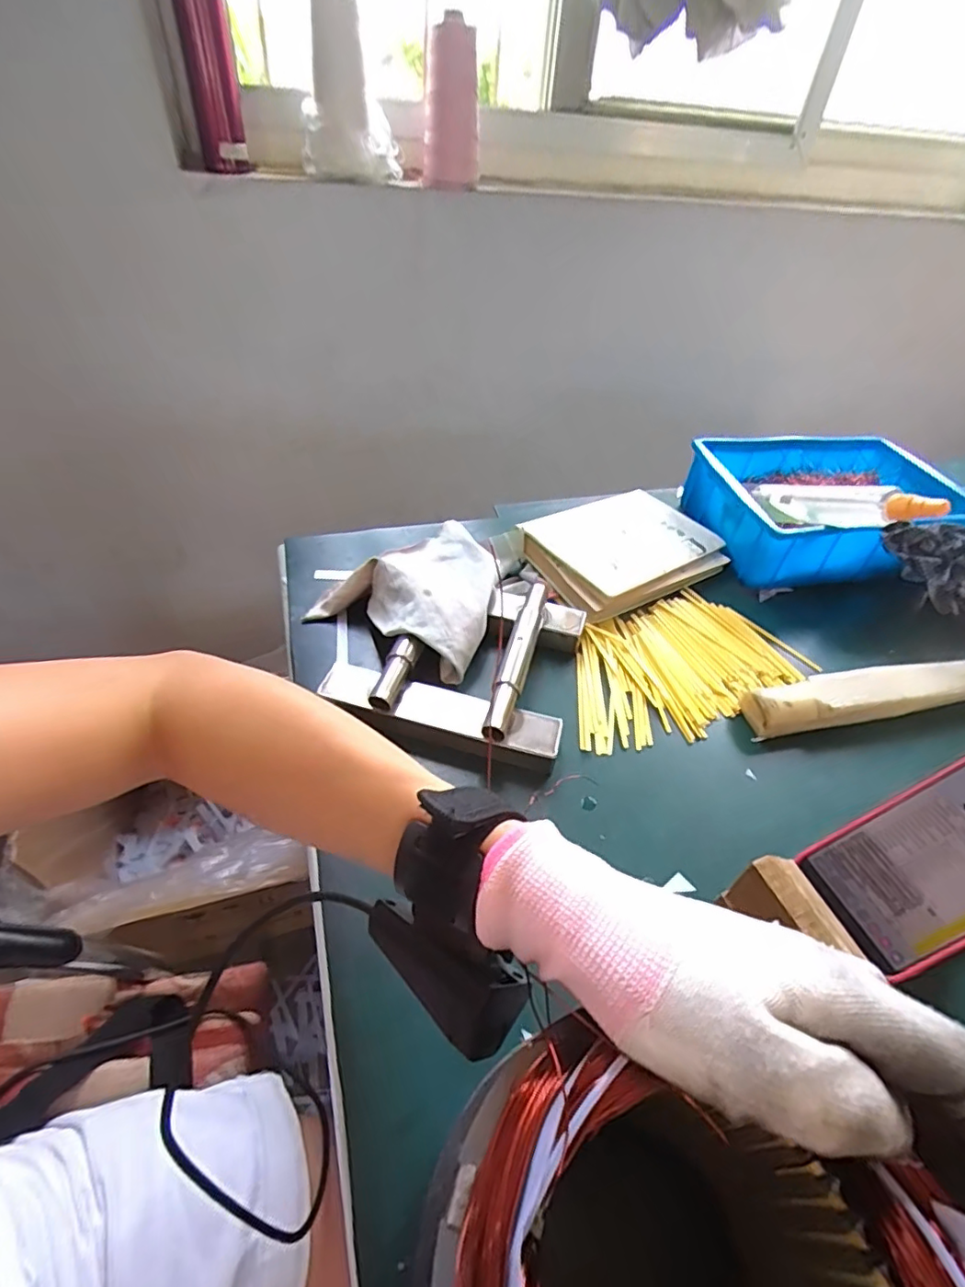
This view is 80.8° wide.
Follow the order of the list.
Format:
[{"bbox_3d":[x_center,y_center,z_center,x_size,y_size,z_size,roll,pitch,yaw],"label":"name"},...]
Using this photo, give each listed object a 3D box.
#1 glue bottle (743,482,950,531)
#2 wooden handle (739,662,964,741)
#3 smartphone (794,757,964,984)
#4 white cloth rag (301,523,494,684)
[{"bbox_3d":[0.368,-0.140,0.582,0.044,0.048,0.191,-20,24,-23],"label":"glue bottle"},{"bbox_3d":[0.396,0.041,0.520,0.340,0.032,0.041,-5,46,-11],"label":"wooden handle"},{"bbox_3d":[0.290,0.128,0.349,0.160,0.005,0.081,-36,51,8],"label":"smartphone"},{"bbox_3d":[-0.065,-0.056,0.550,0.166,0.055,0.145,20,47,14],"label":"white cloth rag"}]

